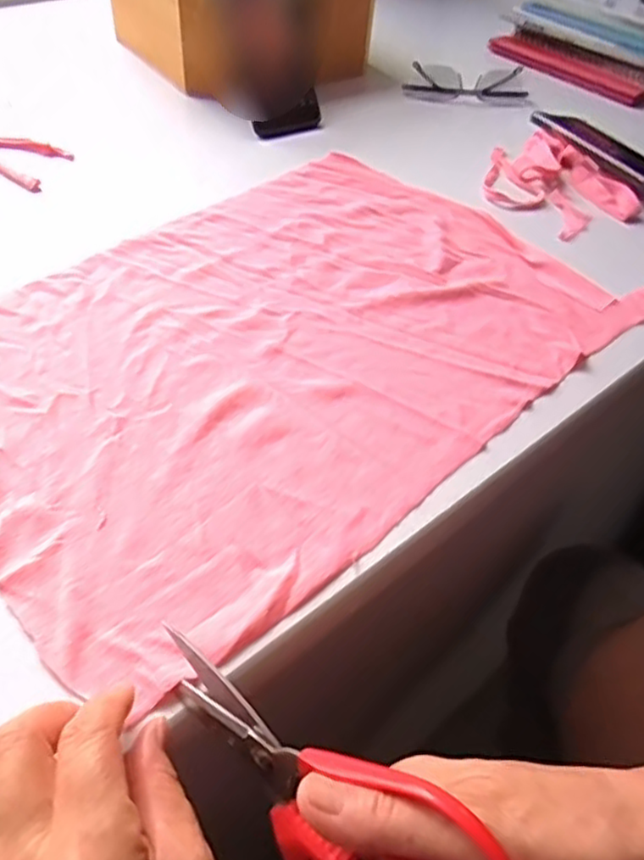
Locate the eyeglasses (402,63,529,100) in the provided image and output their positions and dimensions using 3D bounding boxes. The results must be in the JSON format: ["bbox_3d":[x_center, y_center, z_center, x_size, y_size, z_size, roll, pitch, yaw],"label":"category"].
[{"bbox_3d":[0.156,-0.380,0.731,0.129,0.042,0.041,18,49,10],"label":"eyeglasses"}]

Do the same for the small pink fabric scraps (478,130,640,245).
[{"bbox_3d":[0.197,-0.223,0.599,0.110,0.025,0.139,-18,52,-21],"label":"small pink fabric scraps"}]

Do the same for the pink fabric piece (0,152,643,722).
[{"bbox_3d":[-0.029,-0.061,0.436,0.433,0.009,0.291,-34,59,-31],"label":"pink fabric piece"}]

